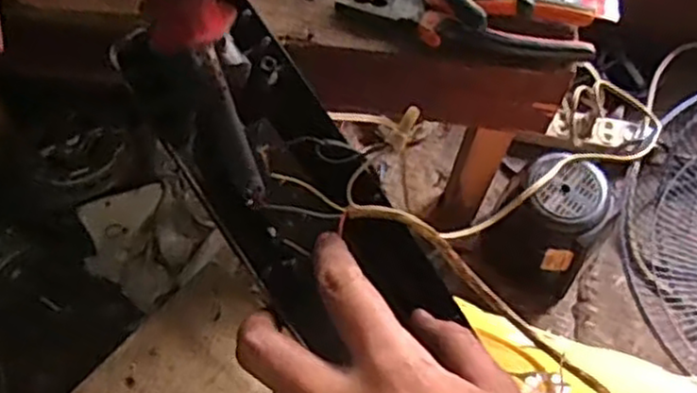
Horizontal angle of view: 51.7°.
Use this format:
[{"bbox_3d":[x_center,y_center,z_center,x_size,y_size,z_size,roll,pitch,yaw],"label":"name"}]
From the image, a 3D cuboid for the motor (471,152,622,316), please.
[{"bbox_3d":[0.204,0.034,0.761,0.105,0.126,0.119,29,64,12],"label":"motor"}]

